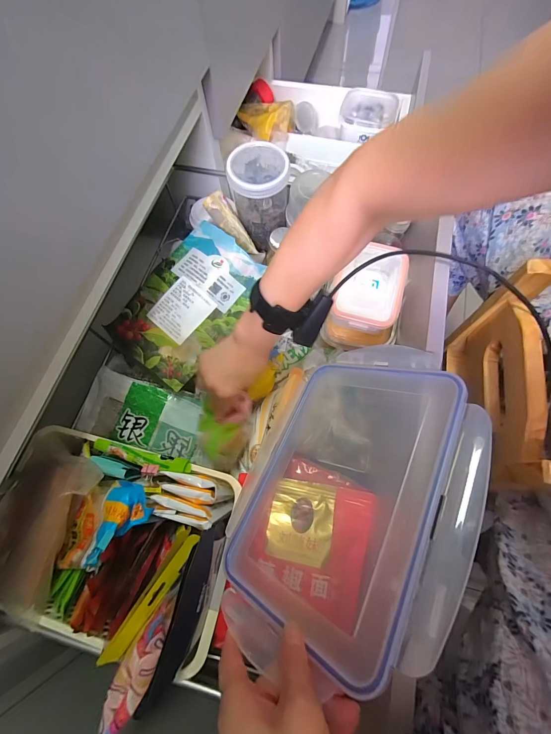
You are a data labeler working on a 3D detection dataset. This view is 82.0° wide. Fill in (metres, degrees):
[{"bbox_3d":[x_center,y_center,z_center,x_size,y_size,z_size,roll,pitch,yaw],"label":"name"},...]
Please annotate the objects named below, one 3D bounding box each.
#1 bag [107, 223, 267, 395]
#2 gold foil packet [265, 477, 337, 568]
[{"bbox_3d":[-0.146,-0.115,0.522,0.186,0.055,0.264,29,72,14],"label":"bag"},{"bbox_3d":[0.031,0.181,0.376,0.073,0.012,0.086,9,68,7],"label":"gold foil packet"}]

